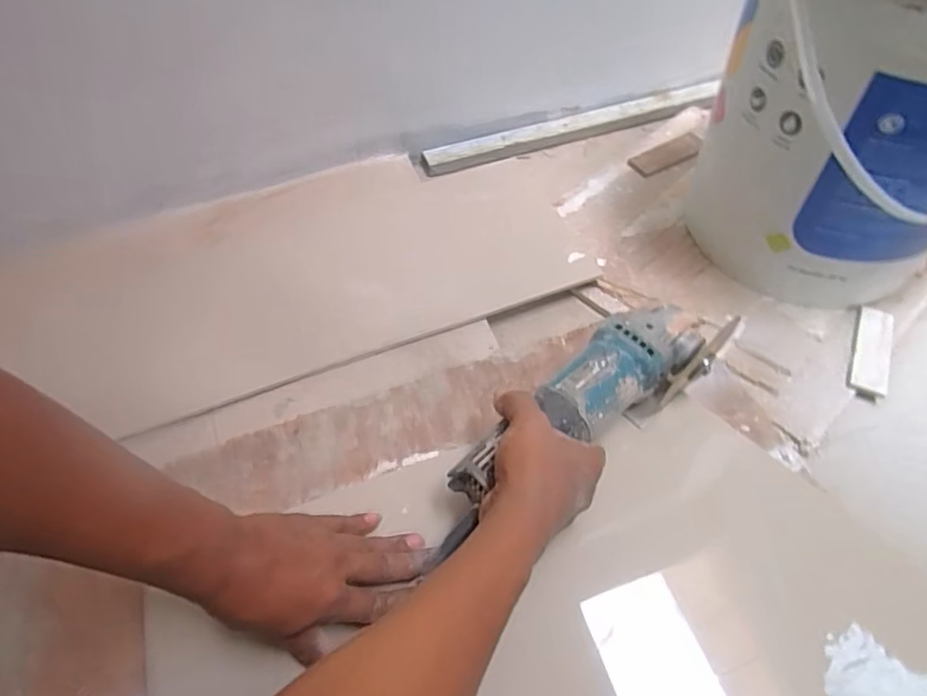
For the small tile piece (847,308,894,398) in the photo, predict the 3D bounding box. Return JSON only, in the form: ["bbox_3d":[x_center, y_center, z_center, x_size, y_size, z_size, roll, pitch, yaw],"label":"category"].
[{"bbox_3d":[0.413,0.001,0.599,0.036,0.004,0.110,22,57,16],"label":"small tile piece"}]

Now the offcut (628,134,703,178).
[{"bbox_3d":[0.278,-0.262,0.806,0.111,0.008,0.045,-28,56,-15],"label":"offcut"}]

